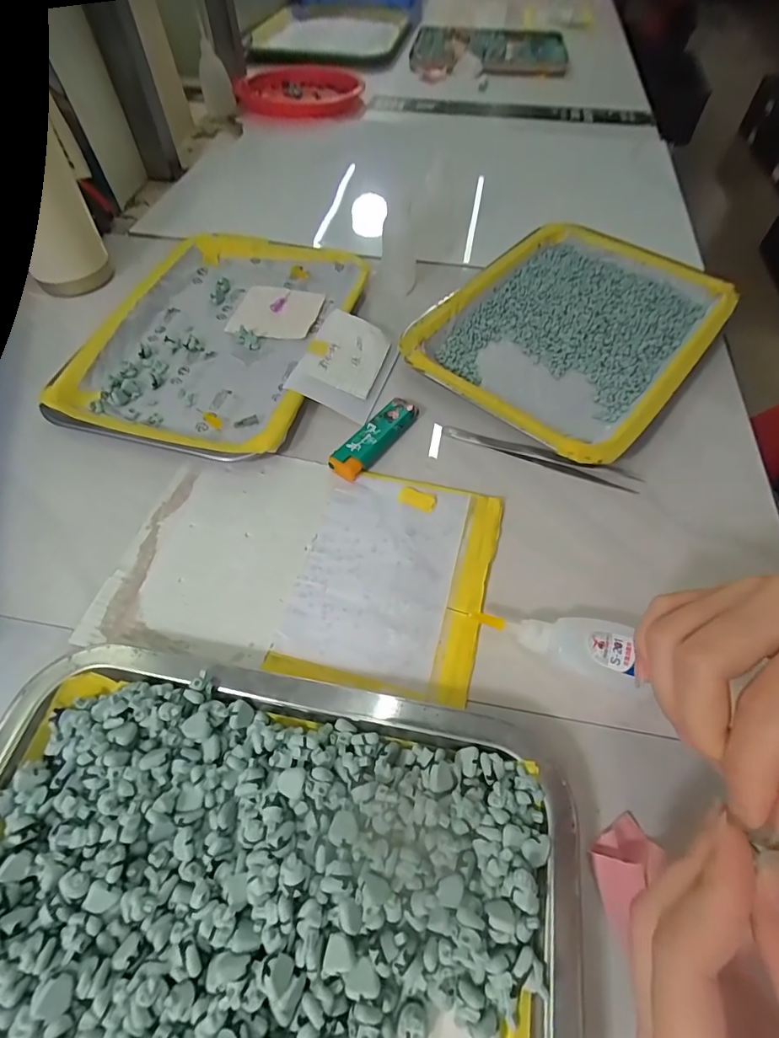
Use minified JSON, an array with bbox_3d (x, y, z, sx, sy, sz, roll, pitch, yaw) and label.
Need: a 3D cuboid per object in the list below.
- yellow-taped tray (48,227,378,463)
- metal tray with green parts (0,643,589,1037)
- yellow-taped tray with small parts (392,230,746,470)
[{"bbox_3d":[-0.139,-0.150,0.384,0.184,0.020,0.243,12,58,8],"label":"yellow-taped tray"},{"bbox_3d":[-0.059,0.161,0.185,0.258,0.028,0.192,8,58,6],"label":"metal tray with green parts"},{"bbox_3d":[0.147,-0.158,0.386,0.183,0.023,0.261,34,64,21],"label":"yellow-taped tray with small parts"}]

